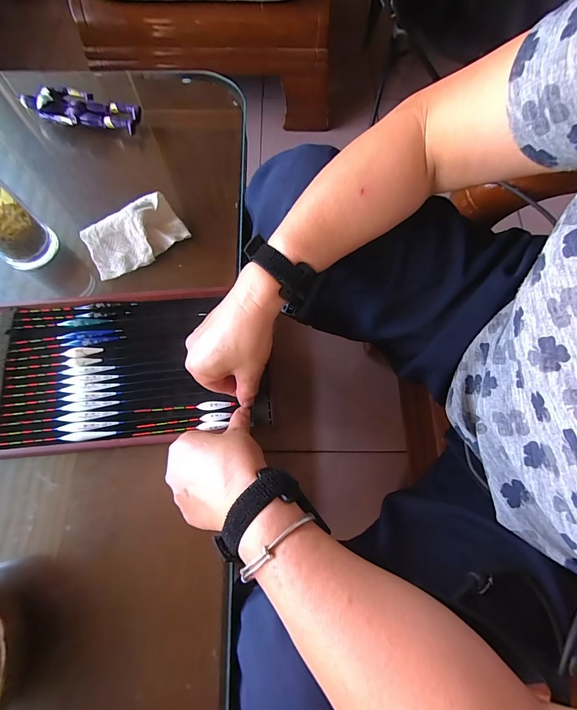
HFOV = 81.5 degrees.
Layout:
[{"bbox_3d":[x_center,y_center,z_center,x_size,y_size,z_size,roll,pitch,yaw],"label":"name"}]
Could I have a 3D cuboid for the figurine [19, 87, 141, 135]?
[{"bbox_3d":[-0.313,-0.370,0.504,0.164,0.029,0.063,10,72,2],"label":"figurine"}]

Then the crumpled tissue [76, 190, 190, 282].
[{"bbox_3d":[-0.204,-0.159,0.442,0.125,0.036,0.071,-37,76,-12],"label":"crumpled tissue"}]

